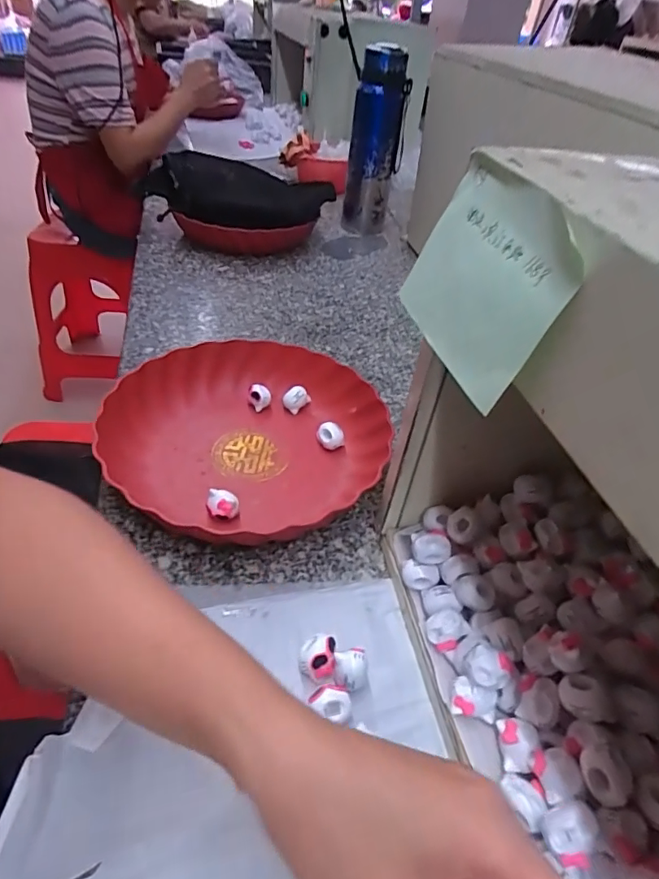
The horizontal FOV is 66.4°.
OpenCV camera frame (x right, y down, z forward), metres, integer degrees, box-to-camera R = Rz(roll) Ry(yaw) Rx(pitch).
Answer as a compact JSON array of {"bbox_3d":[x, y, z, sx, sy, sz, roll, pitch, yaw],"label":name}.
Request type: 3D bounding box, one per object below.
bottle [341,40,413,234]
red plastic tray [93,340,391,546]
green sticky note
[{"bbox_3d":[0.078,-0.497,0.870,0.092,0.280,0.070,9,41,3],"label":"bottle"},{"bbox_3d":[-0.070,-0.005,0.446,0.239,0.045,0.240,33,48,26],"label":"red plastic tray"},{"bbox_3d":[0.063,-0.068,0.211,0.004,0.074,0.094,8,40,-25],"label":"green sticky note"}]

